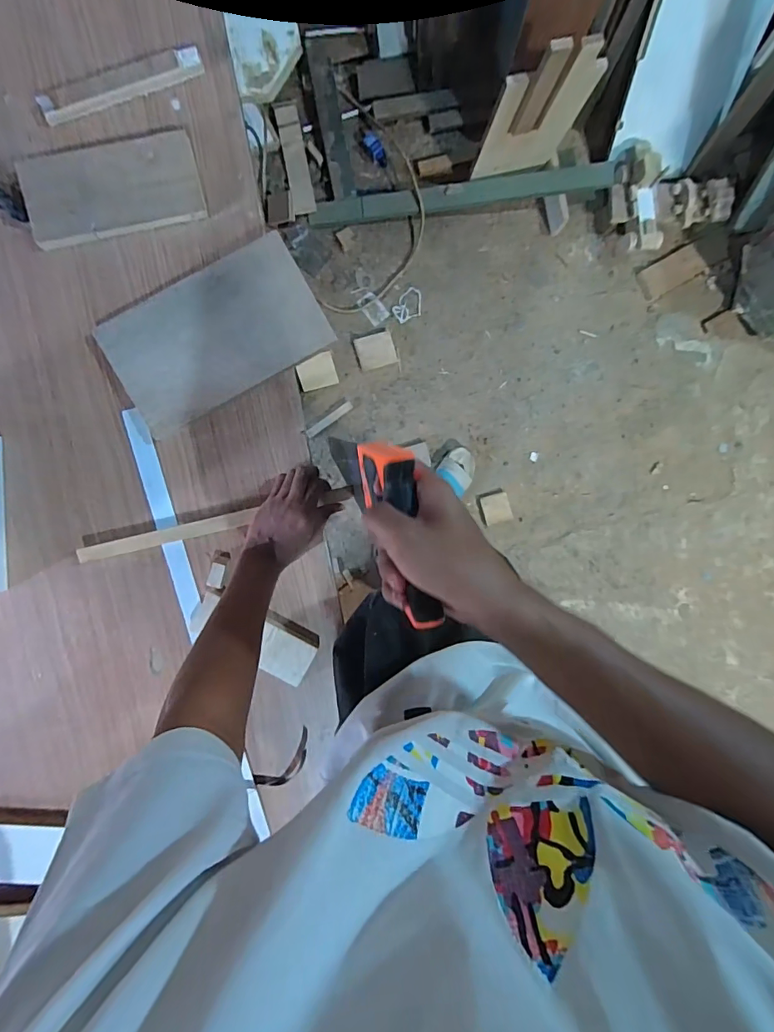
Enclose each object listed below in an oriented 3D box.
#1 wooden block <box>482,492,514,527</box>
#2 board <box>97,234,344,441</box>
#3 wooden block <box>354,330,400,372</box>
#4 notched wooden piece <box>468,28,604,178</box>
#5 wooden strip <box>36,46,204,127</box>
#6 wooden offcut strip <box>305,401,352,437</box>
[{"bbox_3d":[0.334,-0.022,1.418,0.079,0.030,0.087,-16,94,-3],"label":"wooden block"},{"bbox_3d":[-0.214,-0.224,0.585,0.261,0.008,0.143,-31,105,0],"label":"board"},{"bbox_3d":[-0.031,-0.477,1.342,0.110,0.013,0.092,-17,94,-3],"label":"wooden block"},{"bbox_3d":[0.355,-0.928,1.077,0.227,0.359,0.033,-15,94,-3],"label":"notched wooden piece"},{"bbox_3d":[-0.321,-0.523,0.566,0.196,0.021,0.026,-20,94,-3],"label":"wooden strip"},{"bbox_3d":[-0.168,-0.283,1.355,0.155,0.017,0.023,-36,95,-1],"label":"wooden offcut strip"}]

